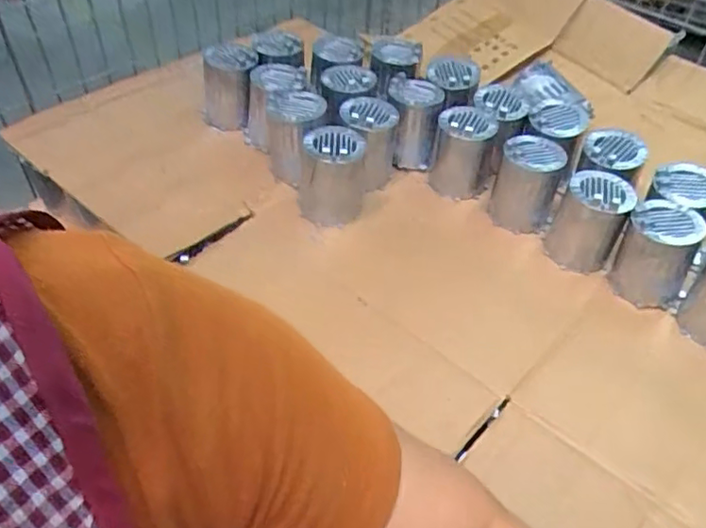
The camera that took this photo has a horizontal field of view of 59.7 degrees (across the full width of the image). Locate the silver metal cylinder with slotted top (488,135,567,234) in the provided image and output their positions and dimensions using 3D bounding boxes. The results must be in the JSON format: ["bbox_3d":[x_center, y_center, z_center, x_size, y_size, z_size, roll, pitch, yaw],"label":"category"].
[{"bbox_3d":[0.259,-0.118,0.918,0.092,0.136,0.077,18,47,14],"label":"silver metal cylinder with slotted top"}]

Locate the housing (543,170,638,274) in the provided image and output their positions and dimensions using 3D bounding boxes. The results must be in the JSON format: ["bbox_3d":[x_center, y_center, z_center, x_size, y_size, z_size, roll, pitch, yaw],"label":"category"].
[{"bbox_3d":[0.331,-0.059,0.868,0.091,0.128,0.083,22,48,17],"label":"housing"}]

